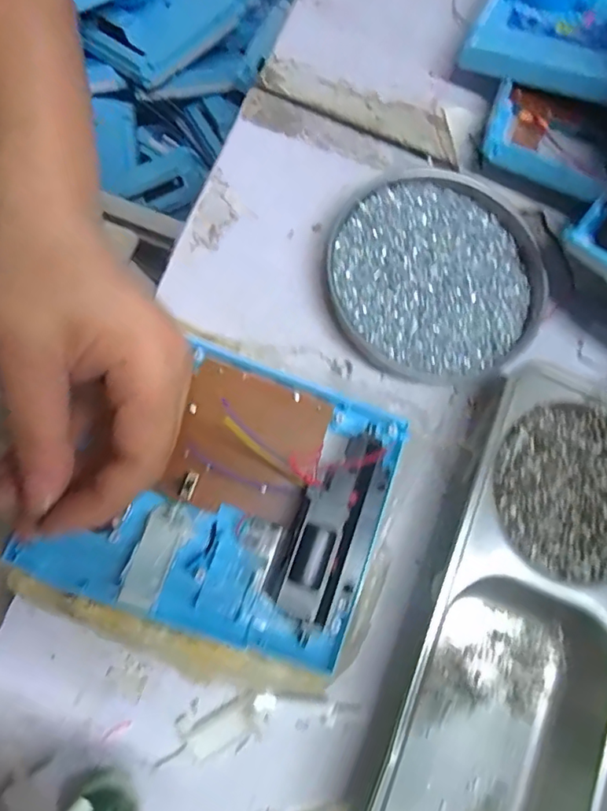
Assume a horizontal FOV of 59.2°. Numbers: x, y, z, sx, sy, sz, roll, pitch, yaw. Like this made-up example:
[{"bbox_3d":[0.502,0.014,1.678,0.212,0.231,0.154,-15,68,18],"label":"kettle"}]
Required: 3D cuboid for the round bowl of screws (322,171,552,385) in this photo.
[{"bbox_3d":[0.084,-0.083,0.339,0.134,0.018,0.132,2,77,-7],"label":"round bowl of screws"}]

